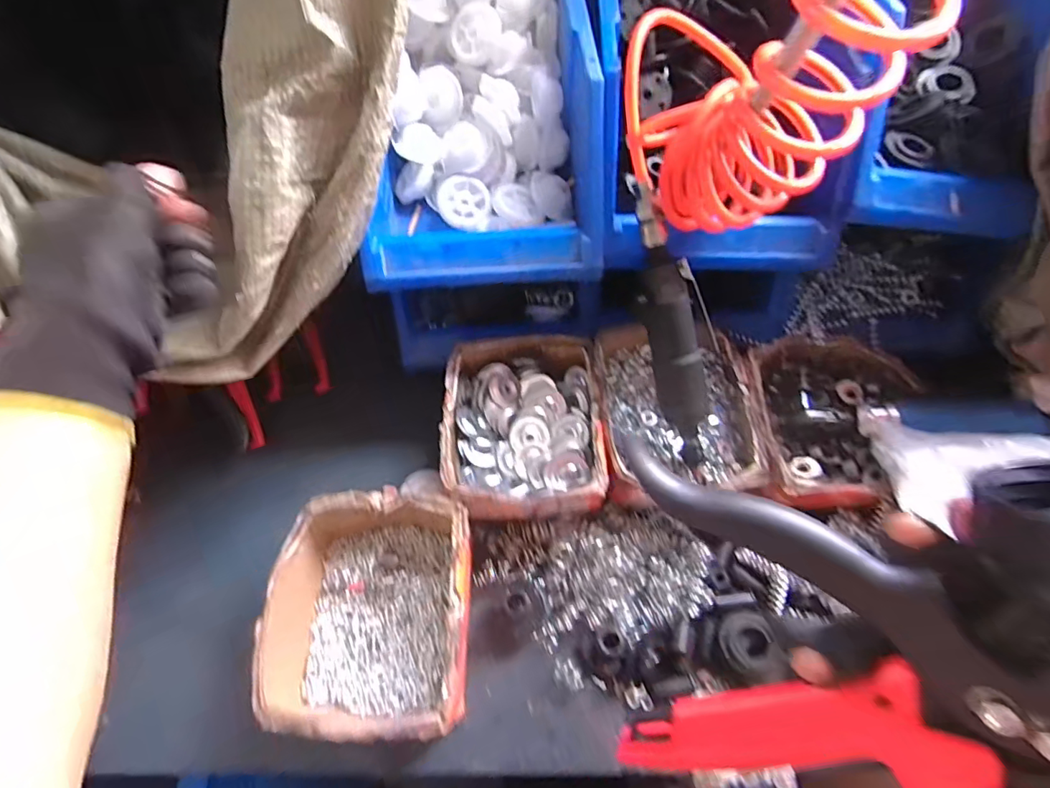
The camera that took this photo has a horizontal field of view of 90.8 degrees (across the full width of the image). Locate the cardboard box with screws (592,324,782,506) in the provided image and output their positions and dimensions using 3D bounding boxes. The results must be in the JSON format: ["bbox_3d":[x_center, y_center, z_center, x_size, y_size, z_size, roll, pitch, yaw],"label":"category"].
[{"bbox_3d":[0.137,0.017,0.482,0.139,0.054,0.188,-2,60,-1],"label":"cardboard box with screws"}]

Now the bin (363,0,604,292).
[{"bbox_3d":[-0.039,-0.250,0.459,0.185,0.139,0.307,-3,60,-2],"label":"bin"}]

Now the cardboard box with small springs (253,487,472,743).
[{"bbox_3d":[-0.118,0.171,0.410,0.143,0.072,0.163,0,60,0],"label":"cardboard box with small springs"}]

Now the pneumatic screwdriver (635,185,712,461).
[{"bbox_3d":[0.120,-0.050,0.426,0.039,0.032,0.224,-17,104,-10],"label":"pneumatic screwdriver"}]

